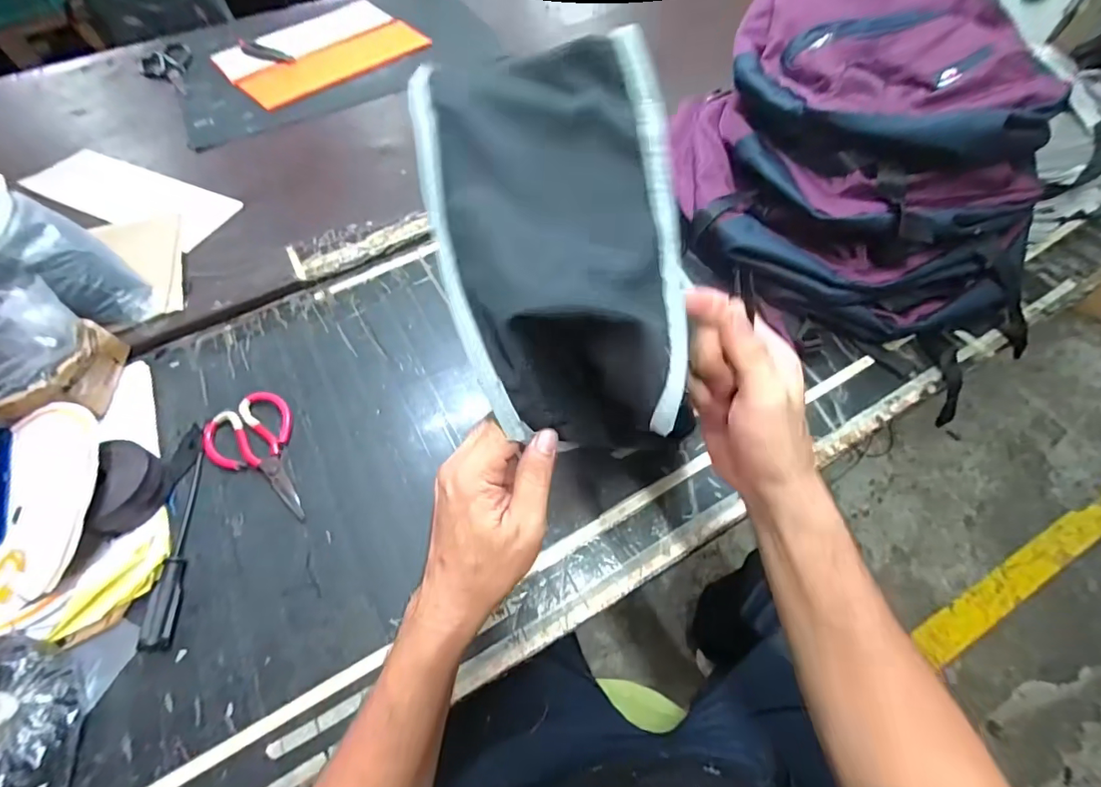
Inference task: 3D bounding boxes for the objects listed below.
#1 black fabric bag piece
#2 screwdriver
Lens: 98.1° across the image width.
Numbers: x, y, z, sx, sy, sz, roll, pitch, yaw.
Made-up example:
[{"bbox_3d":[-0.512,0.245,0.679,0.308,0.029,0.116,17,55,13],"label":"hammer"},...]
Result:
[{"bbox_3d":[0.006,-0.102,0.316,0.156,0.050,0.276,-10,82,-2],"label":"black fabric bag piece"},{"bbox_3d":[-0.407,0.162,0.519,0.023,0.023,0.209,-12,60,-5],"label":"screwdriver"}]

